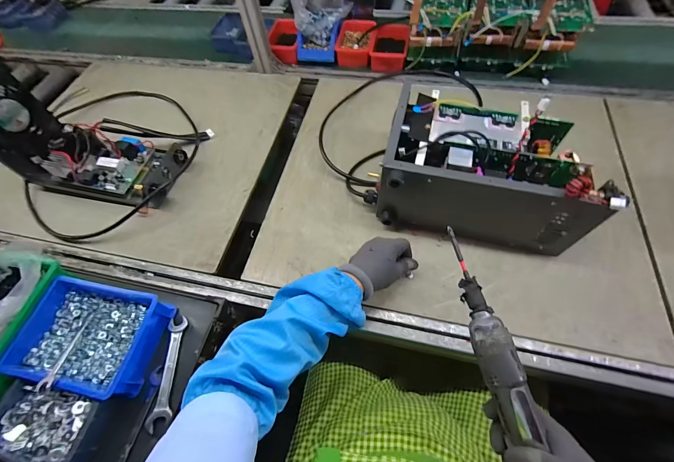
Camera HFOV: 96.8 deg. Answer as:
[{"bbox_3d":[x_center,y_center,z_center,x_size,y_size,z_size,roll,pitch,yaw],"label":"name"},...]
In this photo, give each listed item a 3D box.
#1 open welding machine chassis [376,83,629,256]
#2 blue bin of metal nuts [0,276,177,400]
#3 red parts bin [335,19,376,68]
[{"bbox_3d":[0.253,-0.113,0.532,0.321,0.158,0.220,11,63,10],"label":"open welding machine chassis"},{"bbox_3d":[-0.389,0.169,0.486,0.201,0.080,0.157,7,63,8],"label":"blue bin of metal nuts"},{"bbox_3d":[0.056,-0.539,0.856,0.105,0.049,0.152,4,60,8],"label":"red parts bin"}]

